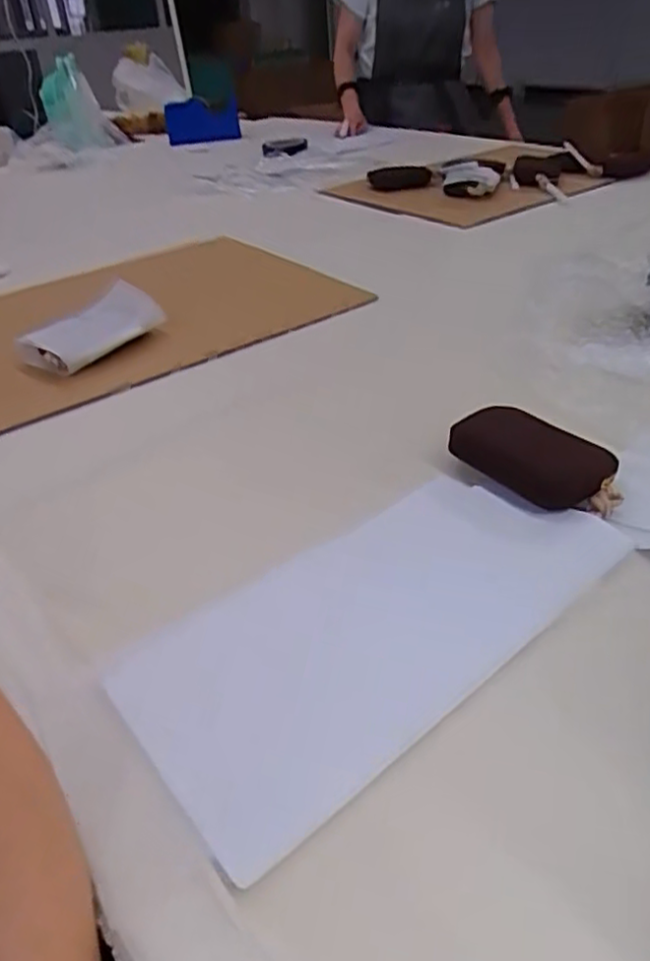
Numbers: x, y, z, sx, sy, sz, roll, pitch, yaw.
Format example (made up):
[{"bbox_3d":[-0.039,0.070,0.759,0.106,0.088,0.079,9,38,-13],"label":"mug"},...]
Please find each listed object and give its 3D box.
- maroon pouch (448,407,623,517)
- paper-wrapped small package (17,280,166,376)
[{"bbox_3d":[0.165,-0.017,0.513,0.076,0.021,0.128,-32,44,-32],"label":"maroon pouch"},{"bbox_3d":[-0.251,-0.171,0.732,0.072,0.039,0.143,25,45,34],"label":"paper-wrapped small package"}]

